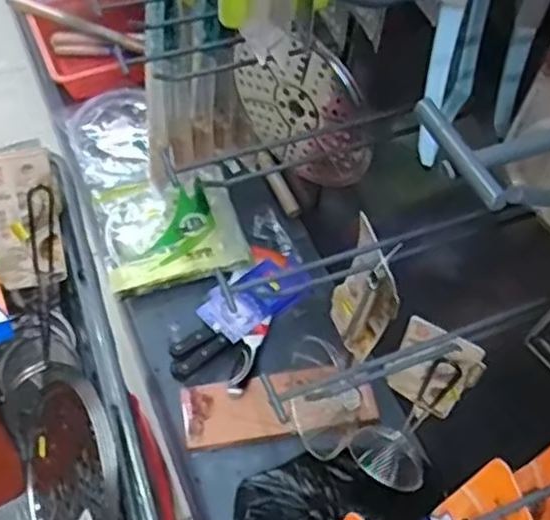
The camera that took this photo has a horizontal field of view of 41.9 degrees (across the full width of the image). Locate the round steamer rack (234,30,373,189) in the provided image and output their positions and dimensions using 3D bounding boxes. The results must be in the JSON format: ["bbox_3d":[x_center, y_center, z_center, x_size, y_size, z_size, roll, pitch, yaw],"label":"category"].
[{"bbox_3d":[0.032,-0.188,0.890,0.203,0.206,0.026,34,62,15],"label":"round steamer rack"}]

